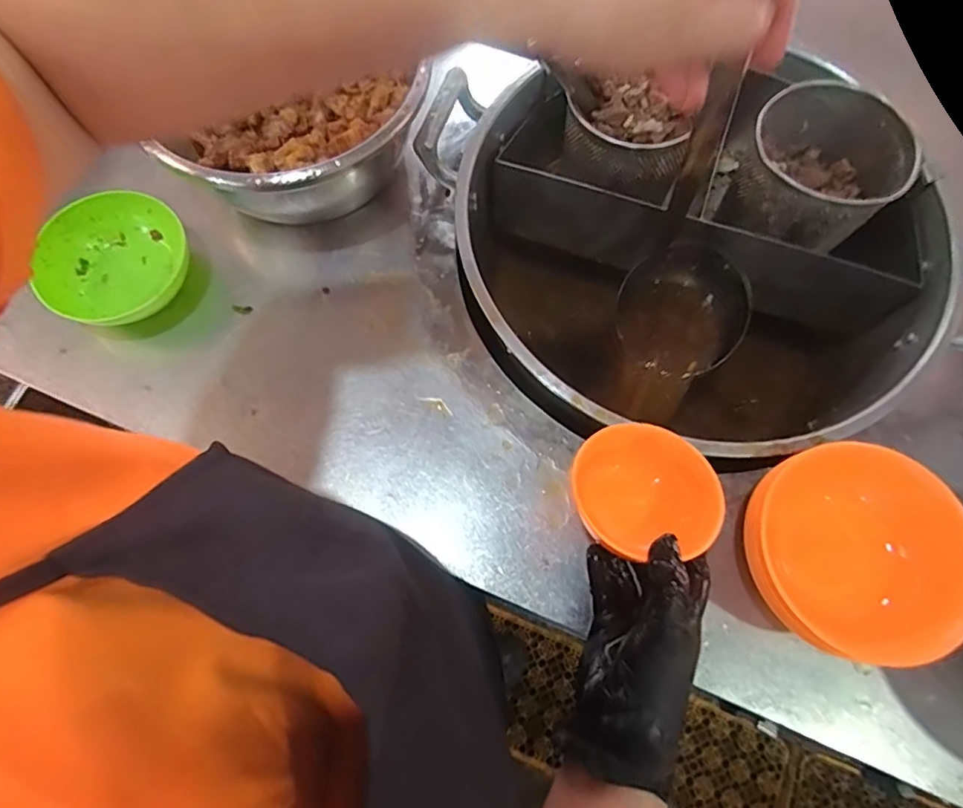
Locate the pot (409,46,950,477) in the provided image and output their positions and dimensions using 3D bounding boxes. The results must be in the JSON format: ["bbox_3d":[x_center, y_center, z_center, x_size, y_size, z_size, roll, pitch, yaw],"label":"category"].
[{"bbox_3d":[0.201,-0.133,0.624,0.439,0.261,0.429,1,72,-2],"label":"pot"}]

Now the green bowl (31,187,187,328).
[{"bbox_3d":[-0.338,-0.123,0.515,0.126,0.044,0.122,1,72,-2],"label":"green bowl"}]

